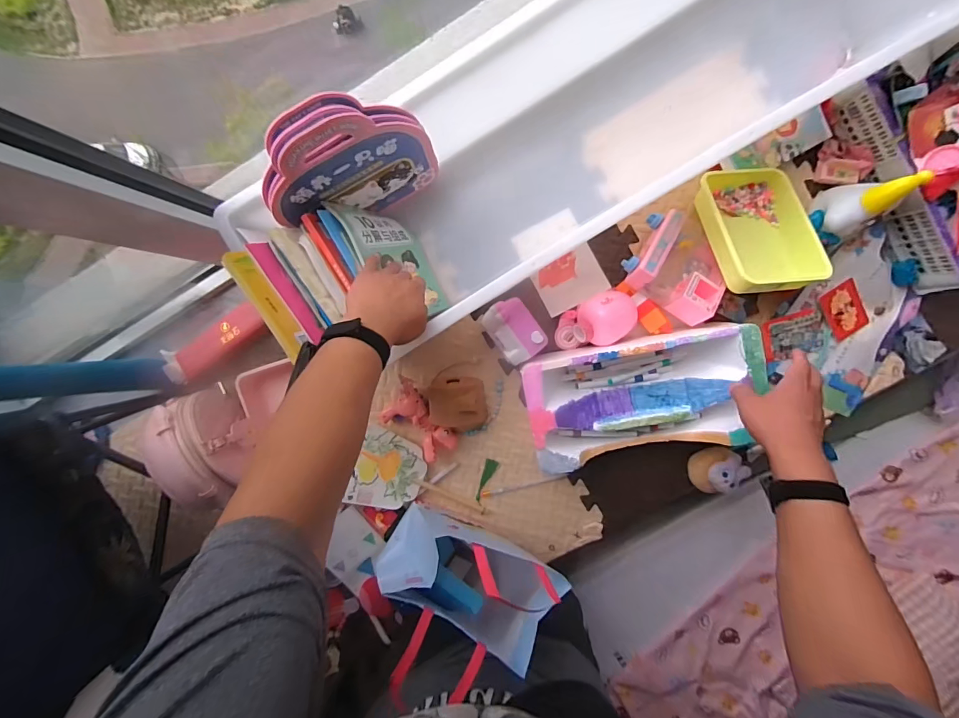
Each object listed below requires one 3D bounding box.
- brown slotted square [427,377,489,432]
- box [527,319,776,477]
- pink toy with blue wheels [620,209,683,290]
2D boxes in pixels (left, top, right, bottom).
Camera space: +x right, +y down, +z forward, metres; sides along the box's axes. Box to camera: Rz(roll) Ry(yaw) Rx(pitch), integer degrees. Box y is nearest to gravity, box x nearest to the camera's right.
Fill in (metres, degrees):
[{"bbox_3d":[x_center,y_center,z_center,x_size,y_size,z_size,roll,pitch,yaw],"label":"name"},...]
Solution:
[{"bbox_3d":[-0.037,0.082,0.713,0.094,0.065,0.094,-5,95,3],"label":"brown slotted square"},{"bbox_3d":[0.241,0.059,0.646,0.328,0.083,0.168,-10,95,3],"label":"box"},{"bbox_3d":[0.261,-0.172,0.644,0.046,0.039,0.129,30,77,-1],"label":"pink toy with blue wheels"}]

